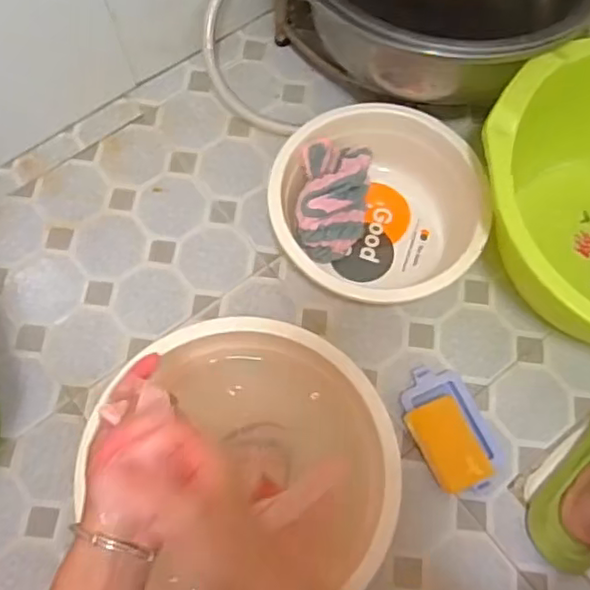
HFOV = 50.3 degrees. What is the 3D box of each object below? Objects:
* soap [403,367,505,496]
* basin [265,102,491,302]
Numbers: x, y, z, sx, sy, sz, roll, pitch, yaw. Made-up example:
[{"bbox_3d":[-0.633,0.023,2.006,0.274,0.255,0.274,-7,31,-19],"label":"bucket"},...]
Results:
[{"bbox_3d":[0.182,0.156,0.739,0.090,0.048,0.145,-23,70,-8],"label":"soap"},{"bbox_3d":[0.102,-0.103,0.796,0.255,0.107,0.236,0,69,1],"label":"basin"}]

